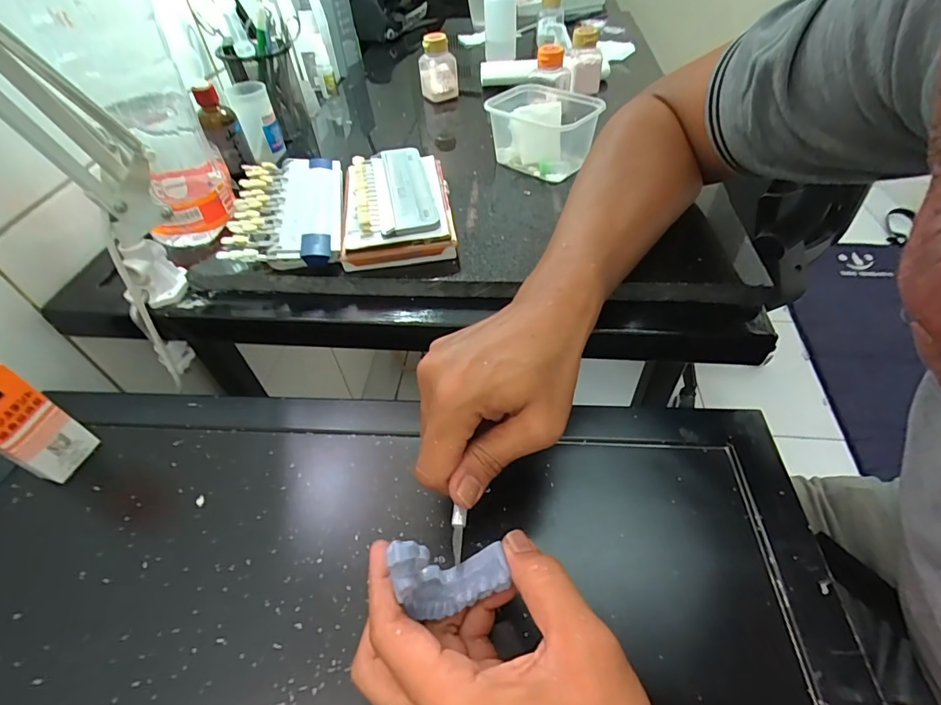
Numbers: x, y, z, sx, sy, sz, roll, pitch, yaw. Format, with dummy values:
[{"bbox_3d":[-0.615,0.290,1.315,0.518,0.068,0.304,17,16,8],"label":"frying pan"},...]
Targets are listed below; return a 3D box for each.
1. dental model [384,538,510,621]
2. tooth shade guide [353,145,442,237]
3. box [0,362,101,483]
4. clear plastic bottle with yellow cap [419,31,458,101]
[{"bbox_3d":[-0.008,0.111,0.226,0.054,0.045,0.024,-7,47,-3],"label":"dental model"},{"bbox_3d":[-0.071,-0.146,0.418,0.069,0.022,0.146,-10,47,-6],"label":"tooth shade guide"},{"bbox_3d":[-0.310,0.051,0.313,0.026,0.101,0.042,15,51,16],"label":"box"},{"bbox_3d":[-0.043,-0.381,0.613,0.045,0.081,0.042,-15,48,-10],"label":"clear plastic bottle with yellow cap"}]

